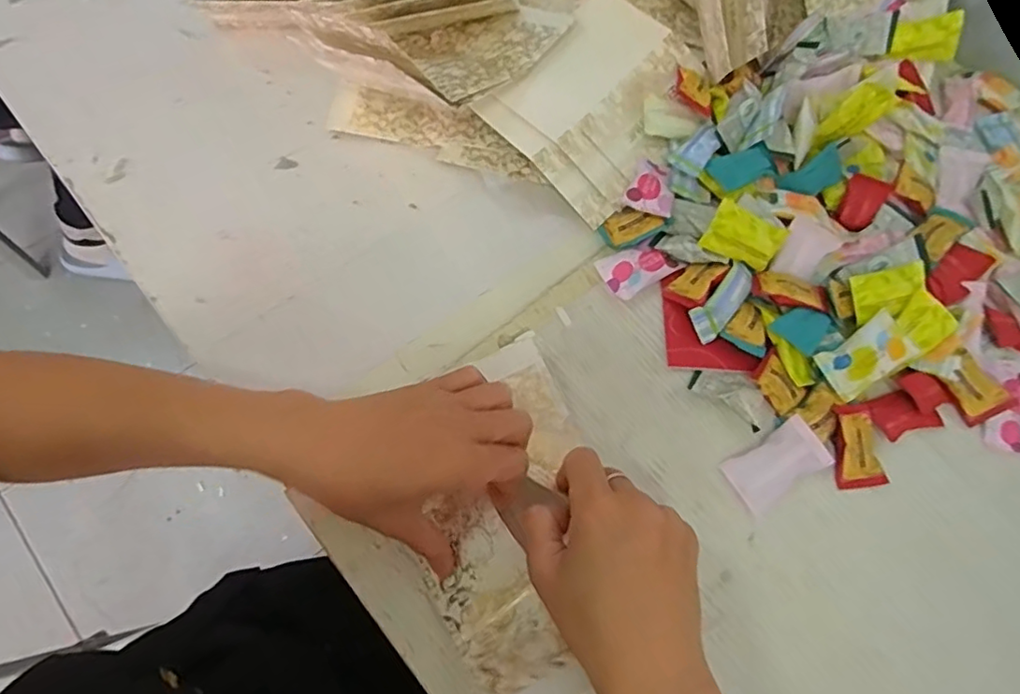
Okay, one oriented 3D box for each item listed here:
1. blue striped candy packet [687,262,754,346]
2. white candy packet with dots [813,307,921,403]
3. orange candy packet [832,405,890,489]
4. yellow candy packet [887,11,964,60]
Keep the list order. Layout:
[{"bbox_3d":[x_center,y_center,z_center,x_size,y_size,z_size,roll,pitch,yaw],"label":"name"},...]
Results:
[{"bbox_3d":[0.154,-0.032,0.425,0.024,0.020,0.064,42,72,15],"label":"blue striped candy packet"},{"bbox_3d":[0.243,0.006,0.403,0.060,0.014,0.035,-29,70,-13],"label":"white candy packet with dots"},{"bbox_3d":[0.230,0.066,0.392,0.029,0.011,0.053,-5,86,-4],"label":"orange candy packet"},{"bbox_3d":[0.358,-0.267,0.510,0.056,0.035,0.004,-1,22,4],"label":"yellow candy packet"}]

